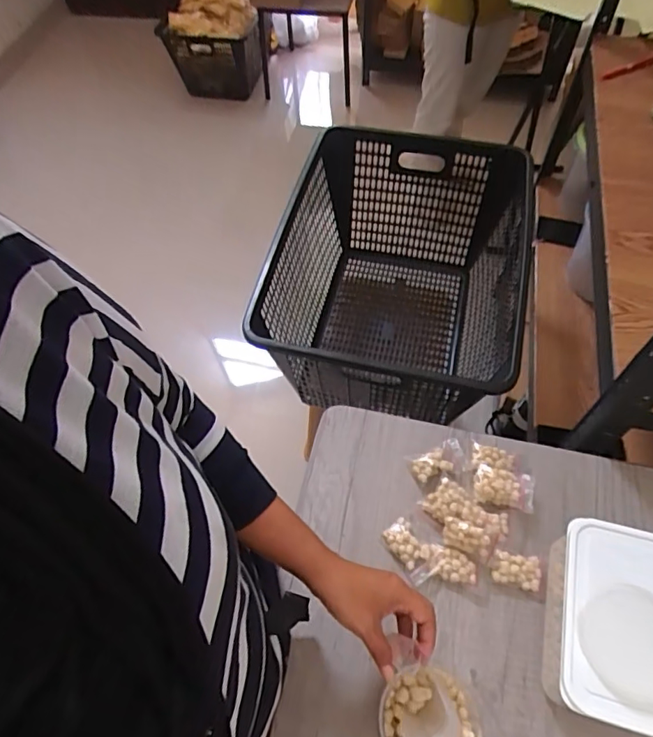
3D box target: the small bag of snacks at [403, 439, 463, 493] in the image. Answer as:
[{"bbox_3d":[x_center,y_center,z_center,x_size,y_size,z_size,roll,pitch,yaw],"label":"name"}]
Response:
[{"bbox_3d":[0.155,0.130,0.701,0.082,0.016,0.050,-20,60,-9],"label":"small bag of snacks"}]

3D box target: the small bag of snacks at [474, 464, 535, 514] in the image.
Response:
[{"bbox_3d":[0.234,0.154,0.668,0.079,0.027,0.050,10,60,10],"label":"small bag of snacks"}]

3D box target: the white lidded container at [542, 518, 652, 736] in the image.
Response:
[{"bbox_3d":[0.309,0.275,0.551,0.125,0.097,0.185,12,60,11],"label":"white lidded container"}]

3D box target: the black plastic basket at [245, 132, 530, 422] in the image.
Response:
[{"bbox_3d":[0.138,-0.149,1.016,0.435,0.327,0.540,12,60,10],"label":"black plastic basket"}]

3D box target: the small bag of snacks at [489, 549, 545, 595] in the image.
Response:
[{"bbox_3d":[0.234,0.250,0.631,0.068,0.020,0.042,10,60,10],"label":"small bag of snacks"}]

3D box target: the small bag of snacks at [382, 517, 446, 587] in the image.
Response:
[{"bbox_3d":[0.109,0.226,0.646,0.051,0.016,0.075,-33,62,-16],"label":"small bag of snacks"}]

